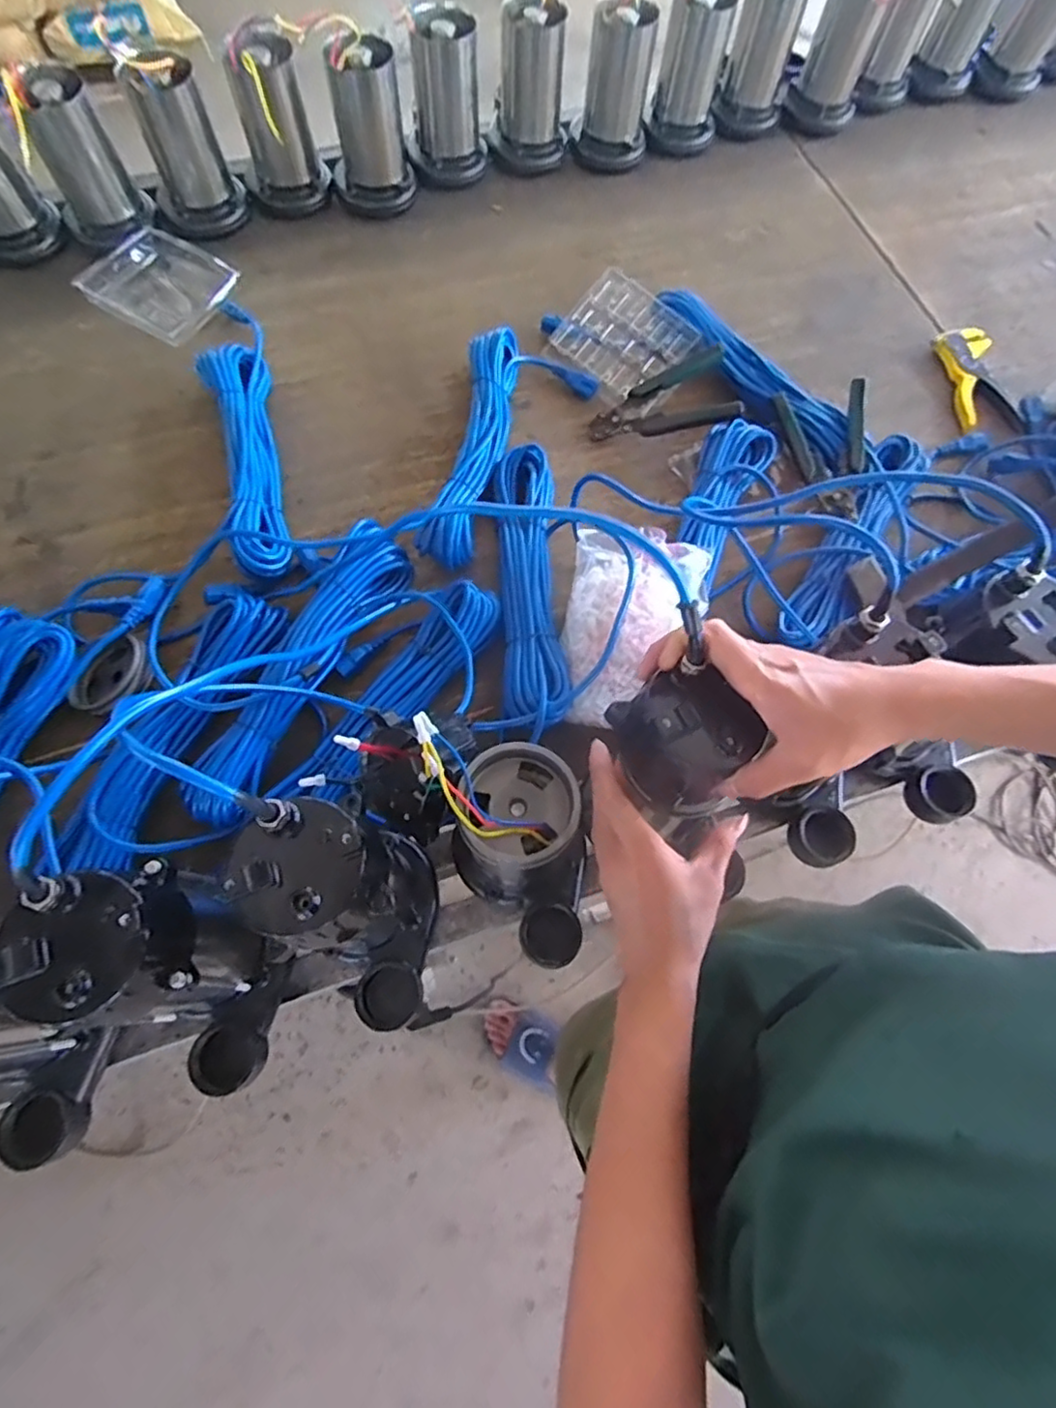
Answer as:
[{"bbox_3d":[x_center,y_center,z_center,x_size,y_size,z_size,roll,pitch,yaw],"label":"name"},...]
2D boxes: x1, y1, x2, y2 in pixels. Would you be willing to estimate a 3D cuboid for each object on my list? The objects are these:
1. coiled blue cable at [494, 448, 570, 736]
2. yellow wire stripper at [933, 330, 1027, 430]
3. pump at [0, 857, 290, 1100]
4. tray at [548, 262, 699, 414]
[{"bbox_3d":[0.003,-0.134,0.699,0.072,0.065,0.350,-2,69,-3],"label":"coiled blue cable"},{"bbox_3d":[0.614,-0.447,0.867,0.090,0.015,0.178,-2,69,-3],"label":"yellow wire stripper"},{"bbox_3d":[-0.259,0.208,0.450,0.100,0.232,0.151,-21,71,-9],"label":"pump"},{"bbox_3d":[0.130,-0.480,0.835,0.132,0.031,0.174,-46,80,5],"label":"tray"}]

